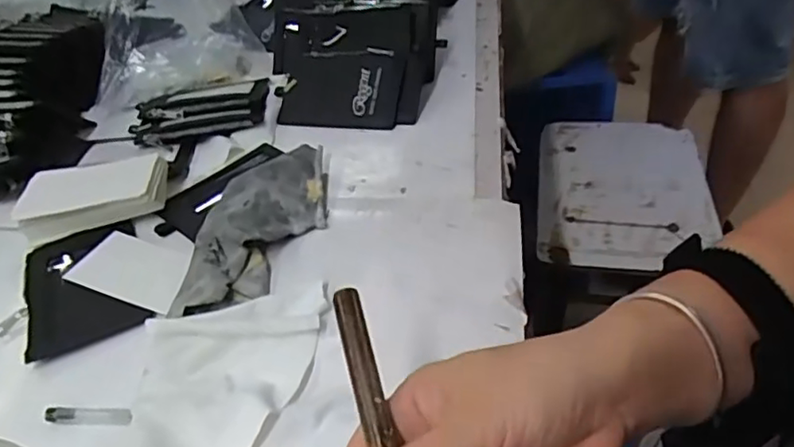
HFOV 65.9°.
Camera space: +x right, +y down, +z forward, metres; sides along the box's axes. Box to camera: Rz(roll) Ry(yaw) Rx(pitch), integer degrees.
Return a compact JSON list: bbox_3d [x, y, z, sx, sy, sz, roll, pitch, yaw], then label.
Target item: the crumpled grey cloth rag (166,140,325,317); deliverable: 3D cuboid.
[{"bbox_3d":[-0.094,-0.002,0.427,0.065,0.023,0.169,15,46,21],"label":"crumpled grey cloth rag"}]

